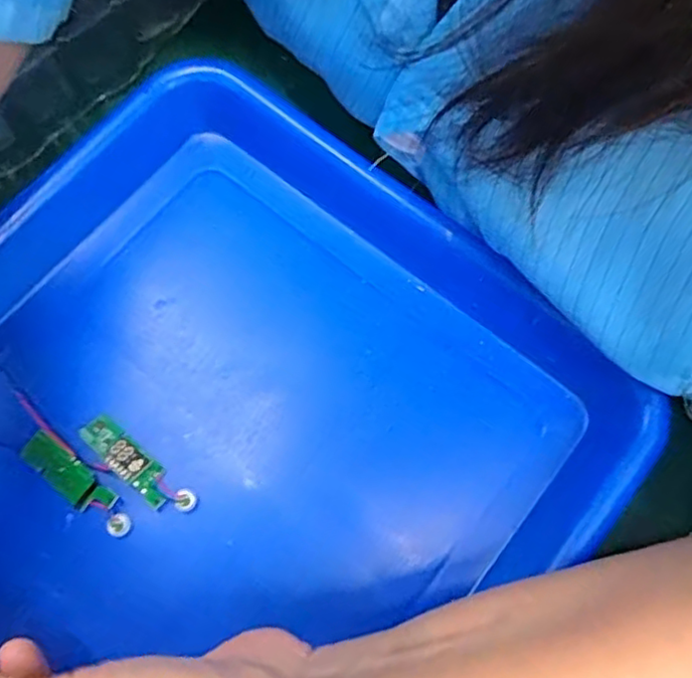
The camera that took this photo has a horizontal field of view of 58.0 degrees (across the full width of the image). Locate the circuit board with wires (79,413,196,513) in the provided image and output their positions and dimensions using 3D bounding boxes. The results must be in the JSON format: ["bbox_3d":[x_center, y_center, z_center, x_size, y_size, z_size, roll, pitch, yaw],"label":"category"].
[{"bbox_3d":[-0.079,0.049,0.233,0.051,0.007,0.015,38,78,12],"label":"circuit board with wires"}]

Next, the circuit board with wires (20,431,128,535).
[{"bbox_3d":[-0.100,0.053,0.231,0.052,0.005,0.012,37,78,12],"label":"circuit board with wires"}]

